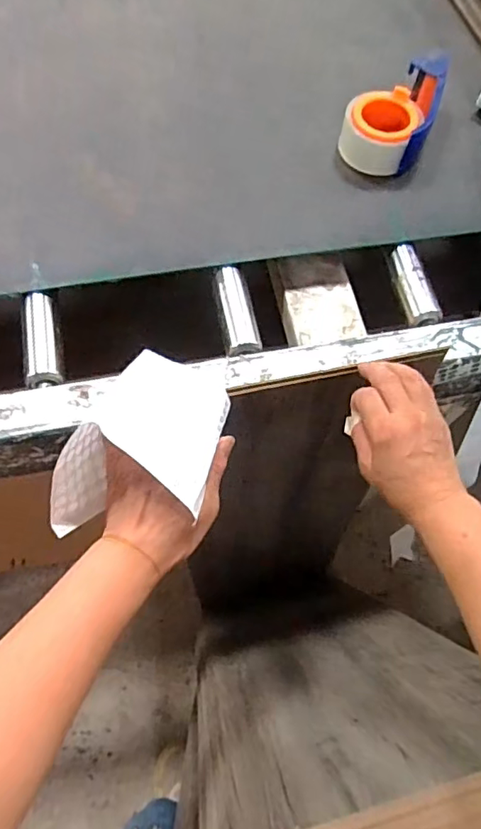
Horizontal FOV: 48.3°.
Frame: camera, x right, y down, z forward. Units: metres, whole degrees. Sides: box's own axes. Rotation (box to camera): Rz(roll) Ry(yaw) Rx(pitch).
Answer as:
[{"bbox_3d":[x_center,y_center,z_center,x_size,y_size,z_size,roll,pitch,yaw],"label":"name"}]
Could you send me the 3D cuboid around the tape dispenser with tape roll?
[{"bbox_3d":[0.176,-0.350,0.622,0.096,0.050,0.146,19,67,8],"label":"tape dispenser with tape roll"}]

